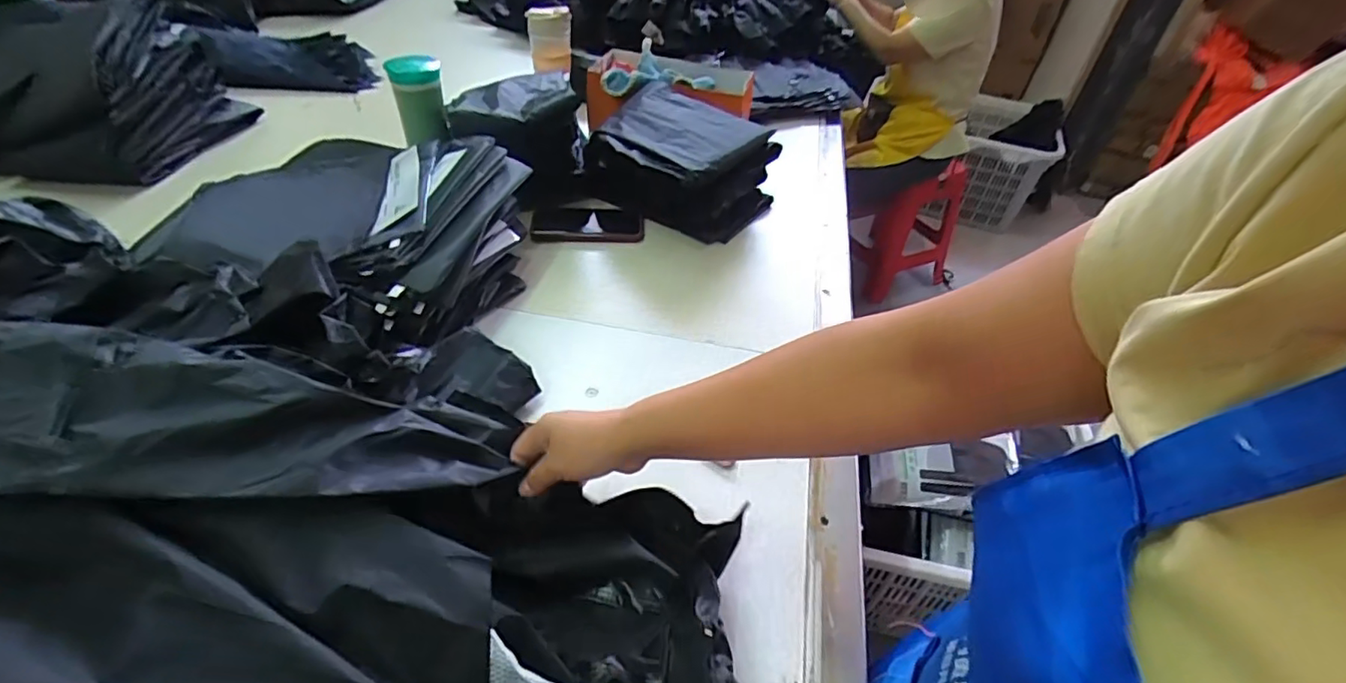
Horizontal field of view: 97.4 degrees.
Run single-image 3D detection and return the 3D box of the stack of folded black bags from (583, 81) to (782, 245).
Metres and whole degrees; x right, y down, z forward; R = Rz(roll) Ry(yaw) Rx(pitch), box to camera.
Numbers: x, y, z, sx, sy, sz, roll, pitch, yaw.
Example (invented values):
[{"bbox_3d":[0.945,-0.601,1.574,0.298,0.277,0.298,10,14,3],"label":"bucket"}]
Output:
[{"bbox_3d":[0.009,-0.295,0.972,0.274,0.126,0.240,24,45,20],"label":"stack of folded black bags"}]

